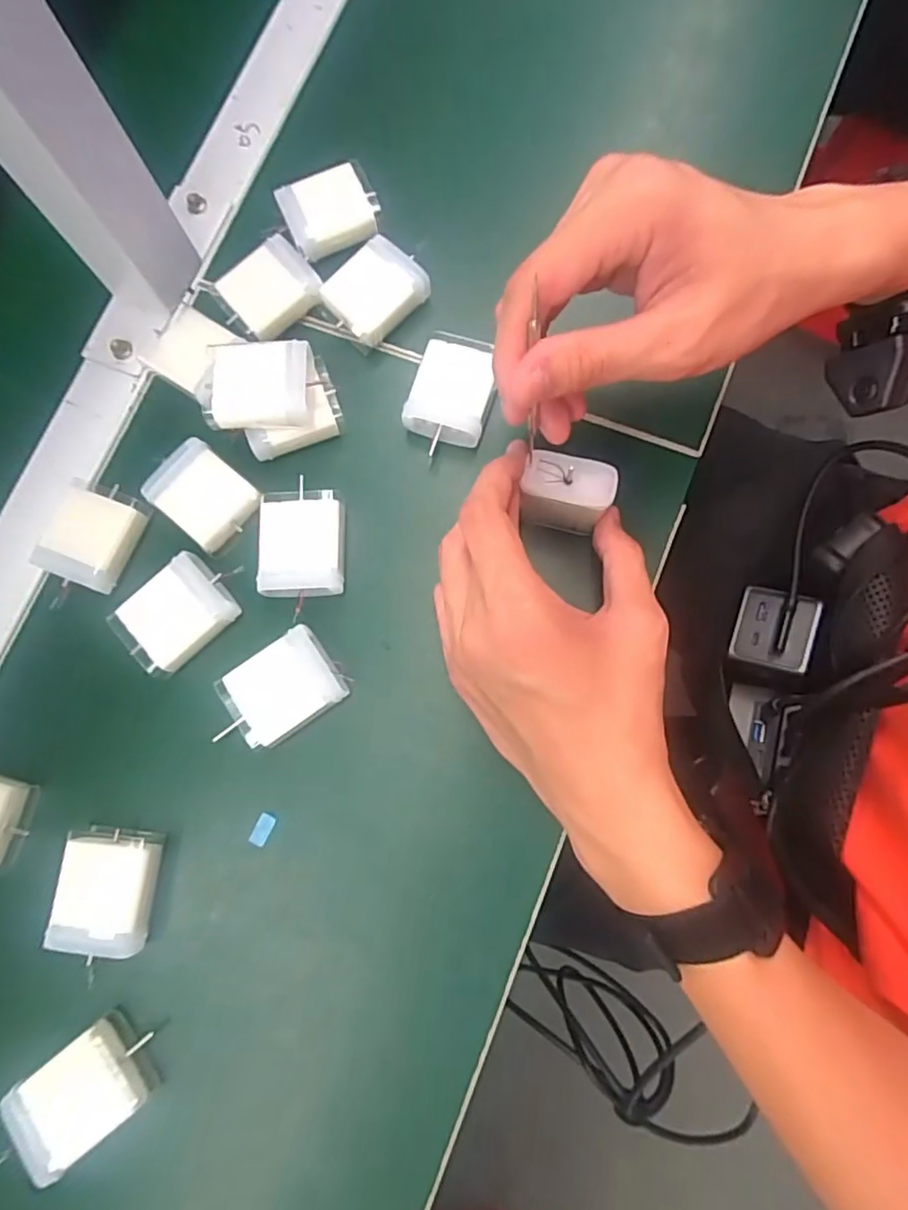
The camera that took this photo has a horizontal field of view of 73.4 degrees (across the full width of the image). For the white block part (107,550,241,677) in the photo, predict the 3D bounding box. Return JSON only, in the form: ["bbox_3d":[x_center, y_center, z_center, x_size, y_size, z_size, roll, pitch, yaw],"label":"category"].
[{"bbox_3d":[-0.139,0.005,0.306,0.053,0.013,0.042,-43,79,-4],"label":"white block part"}]

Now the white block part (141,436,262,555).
[{"bbox_3d":[-0.130,-0.057,0.317,0.054,0.013,0.041,39,85,11],"label":"white block part"}]

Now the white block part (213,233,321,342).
[{"bbox_3d":[-0.102,-0.173,0.337,0.048,0.018,0.043,-40,78,-3],"label":"white block part"}]

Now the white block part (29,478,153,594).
[{"bbox_3d":[-0.187,-0.036,0.314,0.043,0.011,0.056,20,81,8],"label":"white block part"}]

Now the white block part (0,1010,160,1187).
[{"bbox_3d":[-0.162,0.213,0.267,0.054,0.020,0.040,-39,78,-3],"label":"white block part"}]

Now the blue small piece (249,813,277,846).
[{"bbox_3d":[-0.092,0.108,0.291,0.008,0.004,0.015,26,82,9],"label":"blue small piece"}]

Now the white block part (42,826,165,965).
[{"bbox_3d":[-0.160,0.132,0.283,0.042,0.020,0.050,3,79,6],"label":"white block part"}]

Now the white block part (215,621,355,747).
[{"bbox_3d":[-0.084,0.043,0.295,0.060,0.016,0.042,-37,78,-3],"label":"white block part"}]

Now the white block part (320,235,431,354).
[{"bbox_3d":[-0.043,-0.170,0.335,0.050,0.022,0.042,-37,78,-3],"label":"white block part"}]

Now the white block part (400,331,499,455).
[{"bbox_3d":[0.000,-0.114,0.322,0.041,0.021,0.058,12,80,7],"label":"white block part"}]

